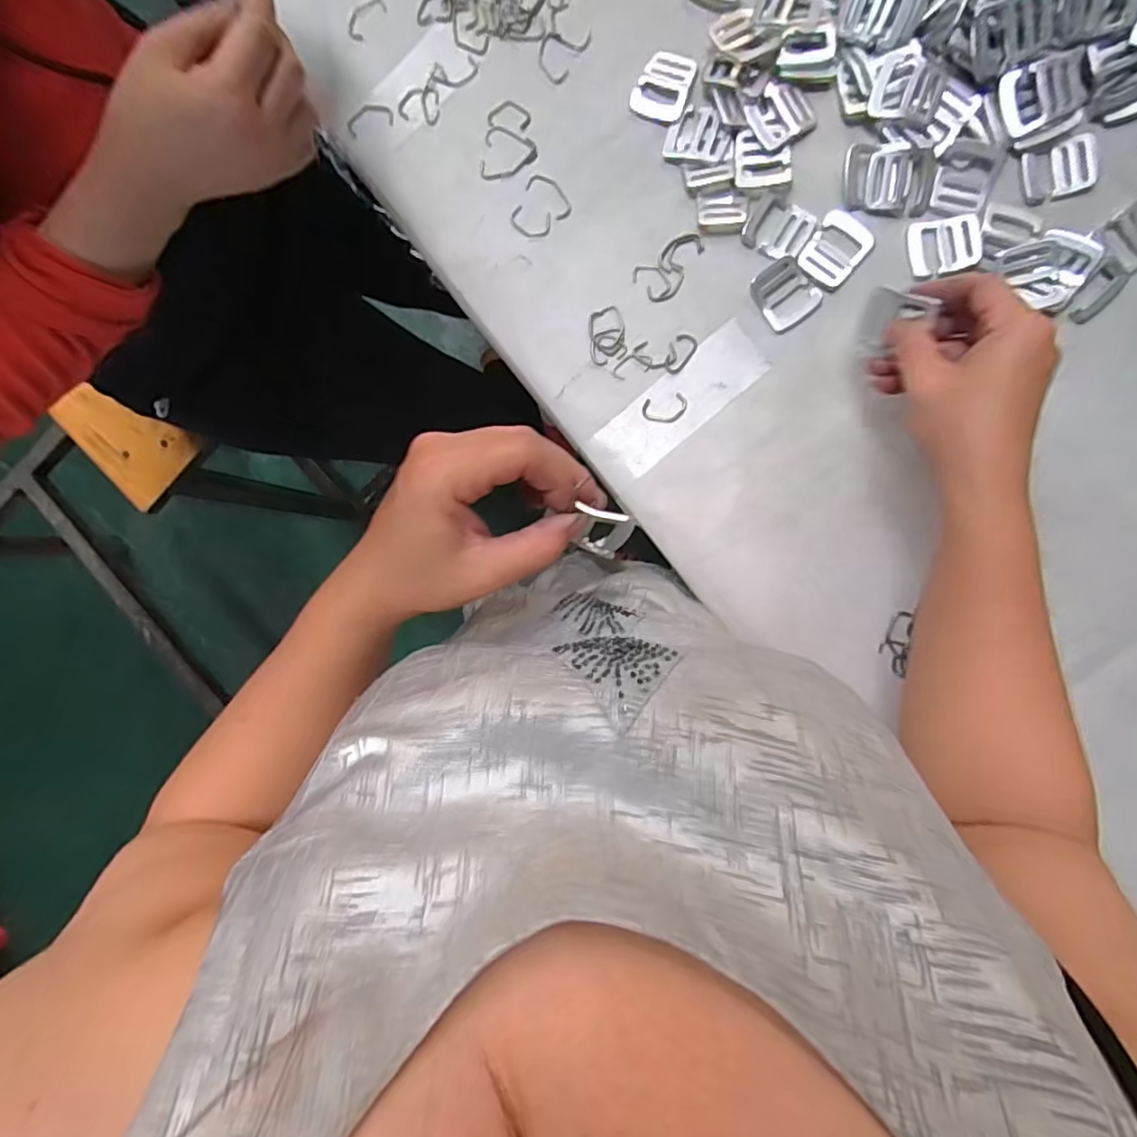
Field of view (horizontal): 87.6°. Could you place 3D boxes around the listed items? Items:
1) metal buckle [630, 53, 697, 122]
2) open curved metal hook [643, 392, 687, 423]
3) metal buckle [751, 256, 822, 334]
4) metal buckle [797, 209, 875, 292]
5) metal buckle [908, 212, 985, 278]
[{"bbox_3d":[0.067,-0.339,0.415,0.038,0.004,0.042,24,96,5],"label":"metal buckle"},{"bbox_3d":[0.071,-0.116,0.433,0.032,0.004,0.020,-9,93,8],"label":"open curved metal hook"},{"bbox_3d":[0.151,-0.194,0.417,0.037,0.004,0.046,-39,89,8],"label":"metal buckle"},{"bbox_3d":[0.185,-0.222,0.409,0.038,0.006,0.052,40,97,3],"label":"metal buckle"},{"bbox_3d":[0.255,-0.218,0.399,0.044,0.009,0.038,-7,93,7],"label":"metal buckle"}]

